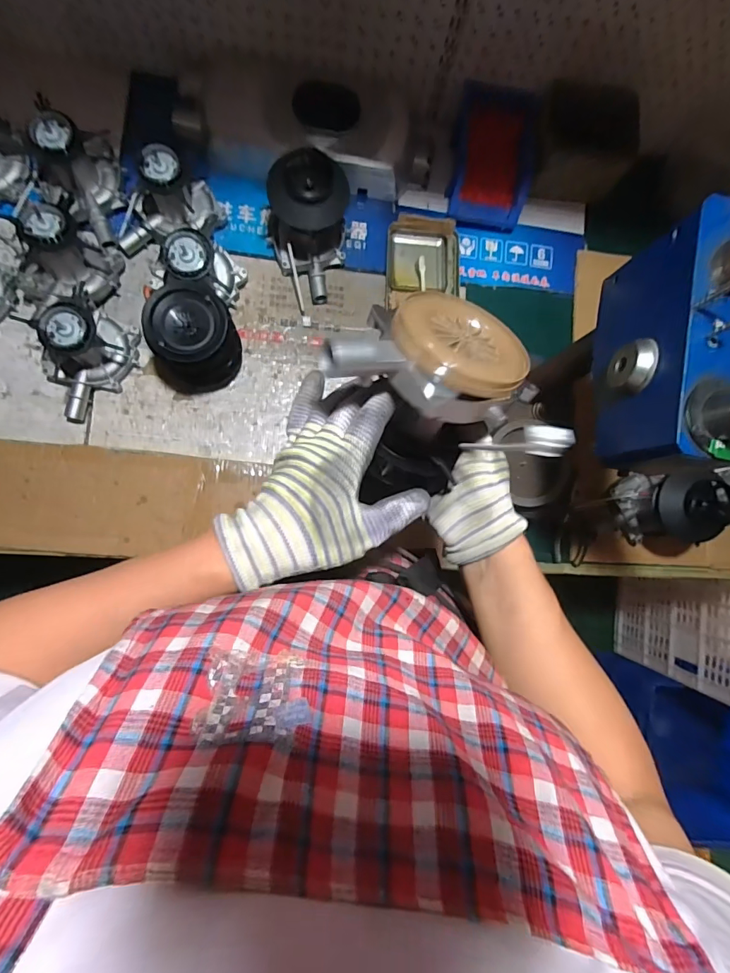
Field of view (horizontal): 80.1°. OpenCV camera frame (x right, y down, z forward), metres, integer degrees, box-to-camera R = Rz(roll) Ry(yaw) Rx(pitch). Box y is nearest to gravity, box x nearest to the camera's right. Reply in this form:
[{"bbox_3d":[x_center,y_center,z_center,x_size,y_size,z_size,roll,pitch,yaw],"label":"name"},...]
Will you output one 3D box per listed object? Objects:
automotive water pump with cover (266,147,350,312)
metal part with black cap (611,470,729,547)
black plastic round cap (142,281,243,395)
[{"bbox_3d":[-0.082,-0.360,0.613,0.109,0.123,0.140,3,90,-5],"label":"automotive water pump with cover"},{"bbox_3d":[0.454,0.033,0.647,0.111,0.132,0.109,5,85,-7],"label":"metal part with black cap"},{"bbox_3d":[-0.233,-0.195,0.597,0.107,0.129,0.108,18,84,-5],"label":"black plastic round cap"}]

